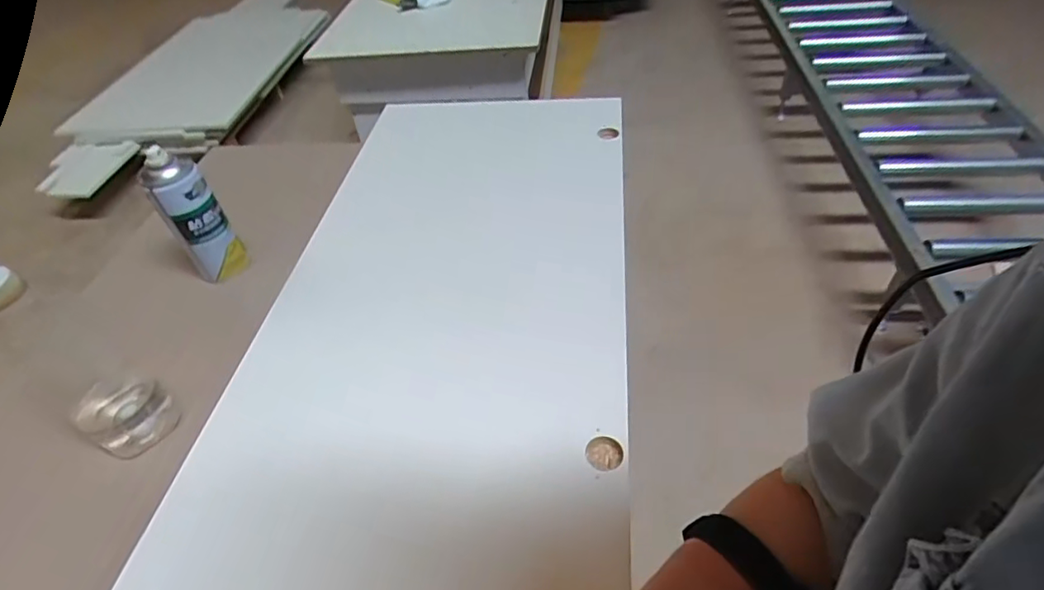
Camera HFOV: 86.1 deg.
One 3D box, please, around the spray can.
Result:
[{"bbox_3d":[-0.405,-0.097,0.695,0.060,0.172,0.049,-30,50,-21],"label":"spray can"}]

